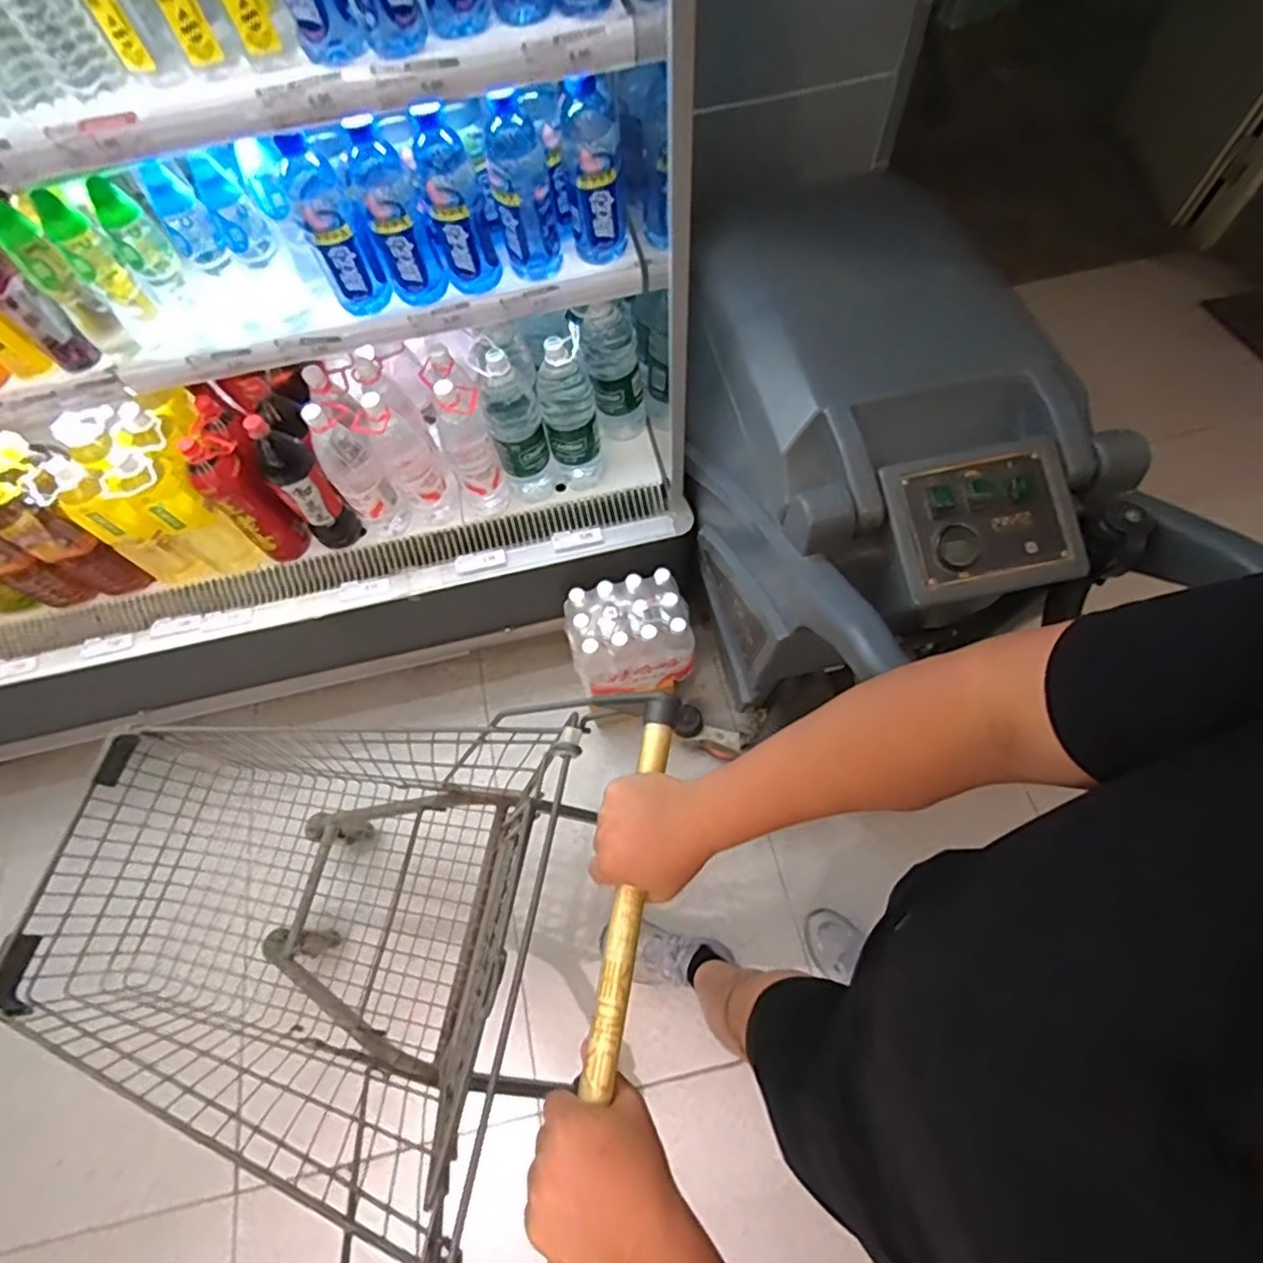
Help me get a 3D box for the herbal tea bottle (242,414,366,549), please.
[{"bbox_3d":[-0.614,-0.274,1.168,0.078,0.314,0.088,38,73,19],"label":"herbal tea bottle"}]

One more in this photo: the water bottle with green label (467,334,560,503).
[{"bbox_3d":[-0.218,-0.393,1.193,0.109,0.322,0.123,-15,65,-3],"label":"water bottle with green label"}]

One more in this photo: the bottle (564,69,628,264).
[{"bbox_3d":[-0.057,-0.675,0.936,0.087,0.220,0.089,-6,65,1],"label":"bottle"}]

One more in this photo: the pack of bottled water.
[{"bbox_3d":[-0.005,0.012,1.345,0.251,0.195,0.185,-18,65,-5],"label":"pack of bottled water"}]

